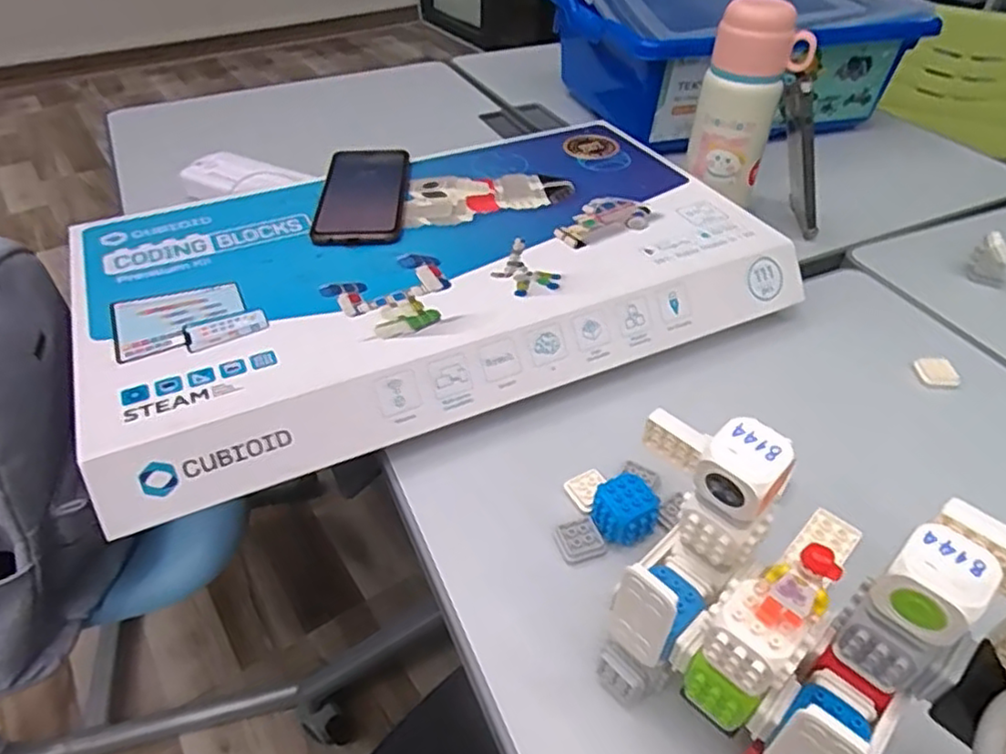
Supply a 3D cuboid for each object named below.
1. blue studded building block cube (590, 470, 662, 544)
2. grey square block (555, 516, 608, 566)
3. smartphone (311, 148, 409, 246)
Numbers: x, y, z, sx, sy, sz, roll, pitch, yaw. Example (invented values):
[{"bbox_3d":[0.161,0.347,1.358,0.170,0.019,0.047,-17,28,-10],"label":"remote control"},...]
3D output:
[{"bbox_3d":[0.076,0.085,0.416,0.036,0.031,0.037,-21,48,-23],"label":"blue studded building block cube"},{"bbox_3d":[0.048,0.102,0.420,0.027,0.007,0.027,-12,45,-15],"label":"grey square block"},{"bbox_3d":[-0.127,-0.168,0.611,0.075,0.012,0.157,-1,43,-3],"label":"smartphone"}]

